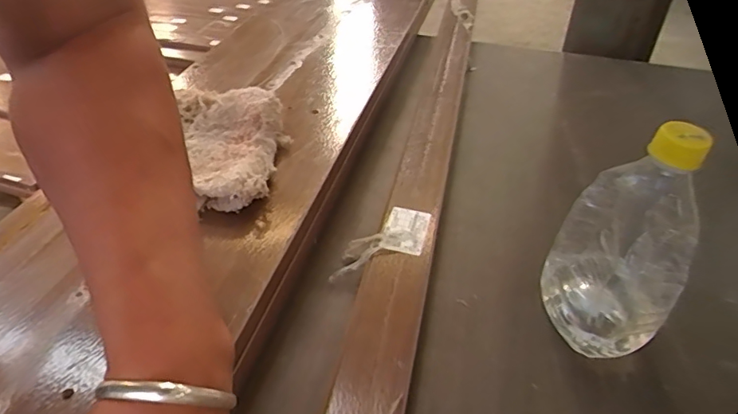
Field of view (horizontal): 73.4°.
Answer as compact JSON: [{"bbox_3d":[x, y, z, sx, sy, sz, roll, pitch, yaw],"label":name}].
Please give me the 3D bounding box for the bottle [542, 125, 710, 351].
[{"bbox_3d":[0.193,0.027,0.380,0.072,0.190,0.095,8,41,10],"label":"bottle"}]

